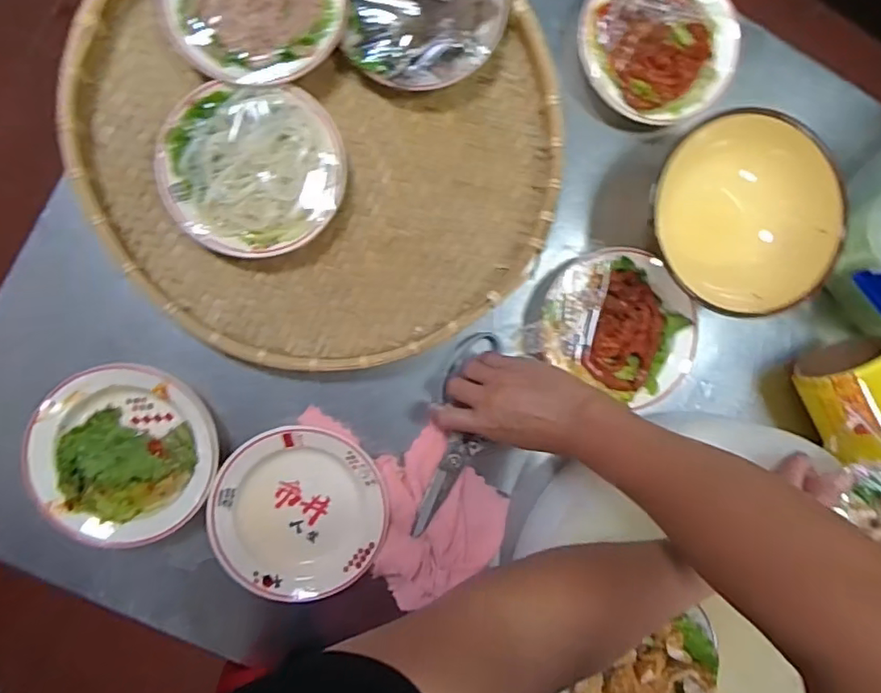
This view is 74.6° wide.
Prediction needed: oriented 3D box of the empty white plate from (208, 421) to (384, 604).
[{"bbox_3d":[-0.123,0.144,0.509,0.145,0.035,0.141,-8,92,-7],"label":"empty white plate"}]

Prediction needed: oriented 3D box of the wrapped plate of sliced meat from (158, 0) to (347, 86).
[{"bbox_3d":[-0.164,-0.301,0.508,0.145,0.036,0.145,0,91,-8],"label":"wrapped plate of sliced meat"}]

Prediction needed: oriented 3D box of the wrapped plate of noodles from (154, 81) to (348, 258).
[{"bbox_3d":[-0.164,-0.154,0.514,0.152,0.041,0.141,0,91,-8],"label":"wrapped plate of noodles"}]

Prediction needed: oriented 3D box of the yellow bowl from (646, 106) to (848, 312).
[{"bbox_3d":[0.273,-0.119,0.544,0.177,0.076,0.176,0,91,-8],"label":"yellow bowl"}]

